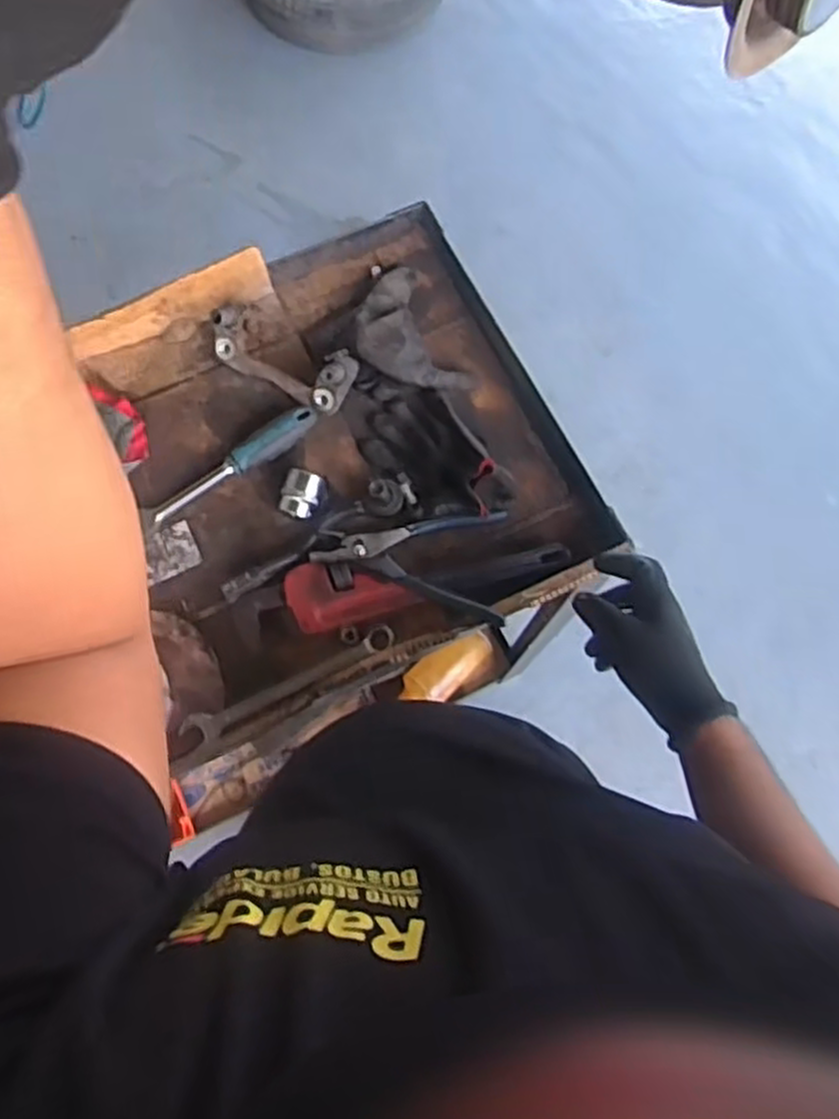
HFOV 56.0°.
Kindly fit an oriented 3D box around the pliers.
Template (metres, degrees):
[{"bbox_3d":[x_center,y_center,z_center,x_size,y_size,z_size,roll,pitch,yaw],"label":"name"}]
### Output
[{"bbox_3d":[-0.009,-0.005,0.771,0.183,0.018,0.126,6,48,0],"label":"pliers"}]

